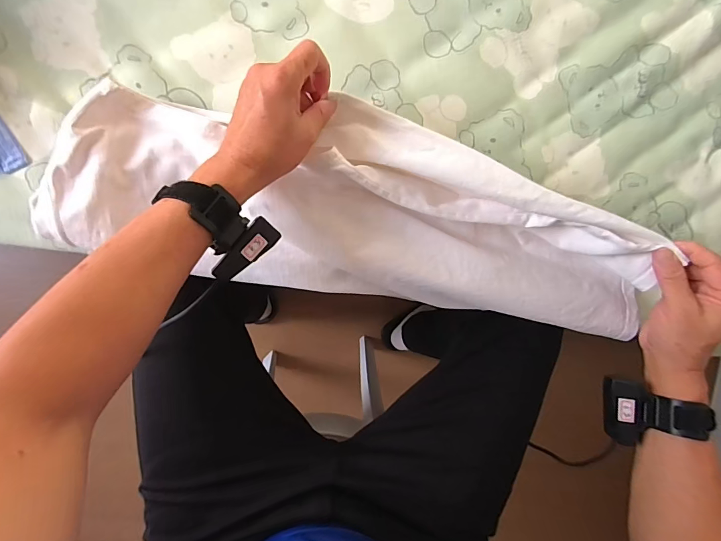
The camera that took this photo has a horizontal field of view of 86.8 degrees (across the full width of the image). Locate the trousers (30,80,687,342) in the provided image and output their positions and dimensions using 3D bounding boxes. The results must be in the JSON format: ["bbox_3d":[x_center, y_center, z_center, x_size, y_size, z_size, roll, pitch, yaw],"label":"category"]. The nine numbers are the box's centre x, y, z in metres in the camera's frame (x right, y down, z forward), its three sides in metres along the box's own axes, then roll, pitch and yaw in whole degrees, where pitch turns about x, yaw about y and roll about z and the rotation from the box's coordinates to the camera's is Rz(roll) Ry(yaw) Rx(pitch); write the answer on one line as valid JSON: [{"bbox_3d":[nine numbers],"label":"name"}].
[{"bbox_3d":[0.017,-0.061,0.414,0.647,0.088,0.192,12,93,-6],"label":"trousers"}]

